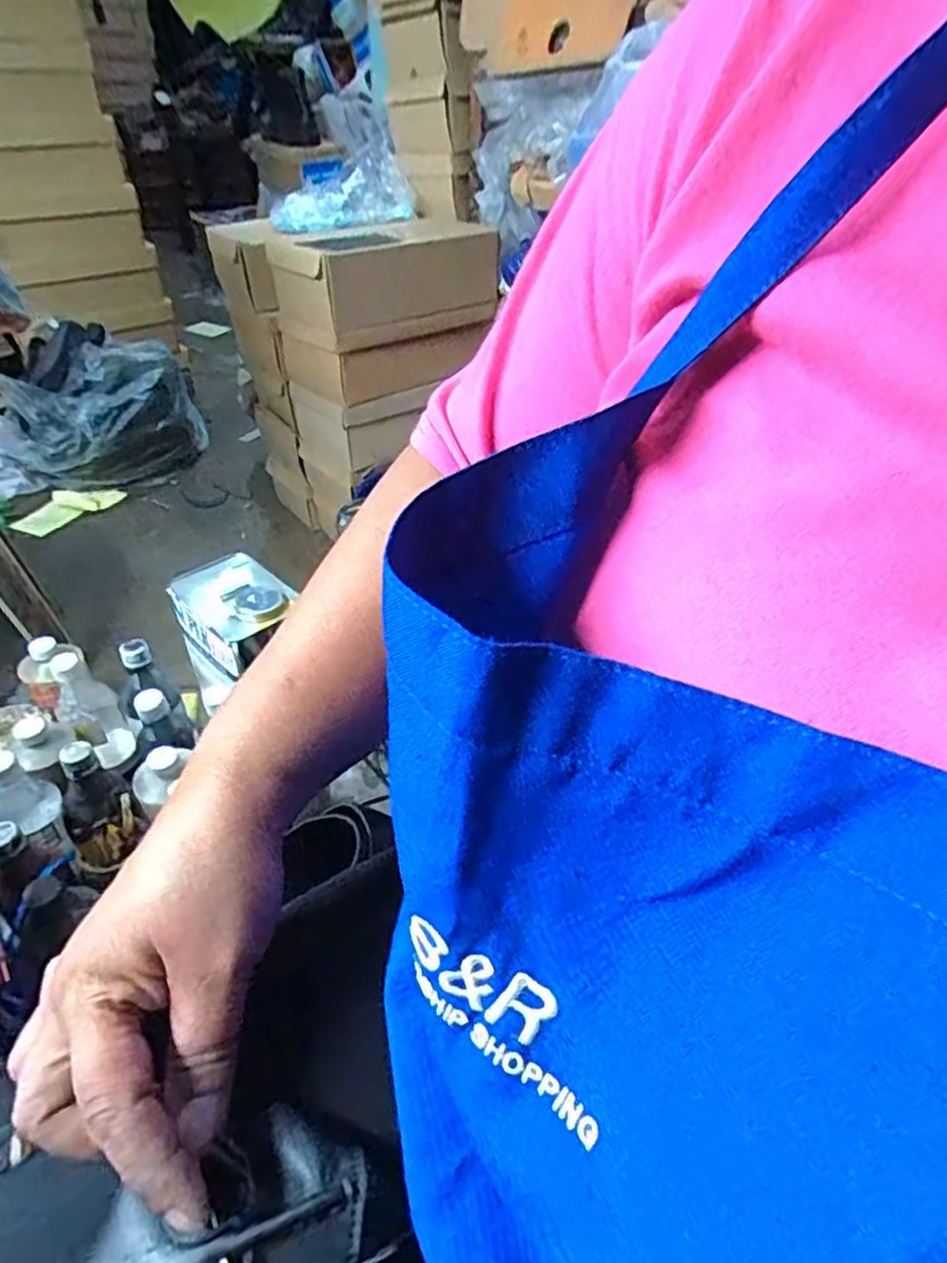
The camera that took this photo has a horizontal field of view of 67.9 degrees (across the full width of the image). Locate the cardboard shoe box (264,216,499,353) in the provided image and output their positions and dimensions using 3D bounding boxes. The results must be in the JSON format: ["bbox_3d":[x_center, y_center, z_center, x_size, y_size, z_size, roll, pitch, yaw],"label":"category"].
[{"bbox_3d":[-0.135,-0.556,1.106,0.371,0.121,0.205,-25,47,-28],"label":"cardboard shoe box"}]

